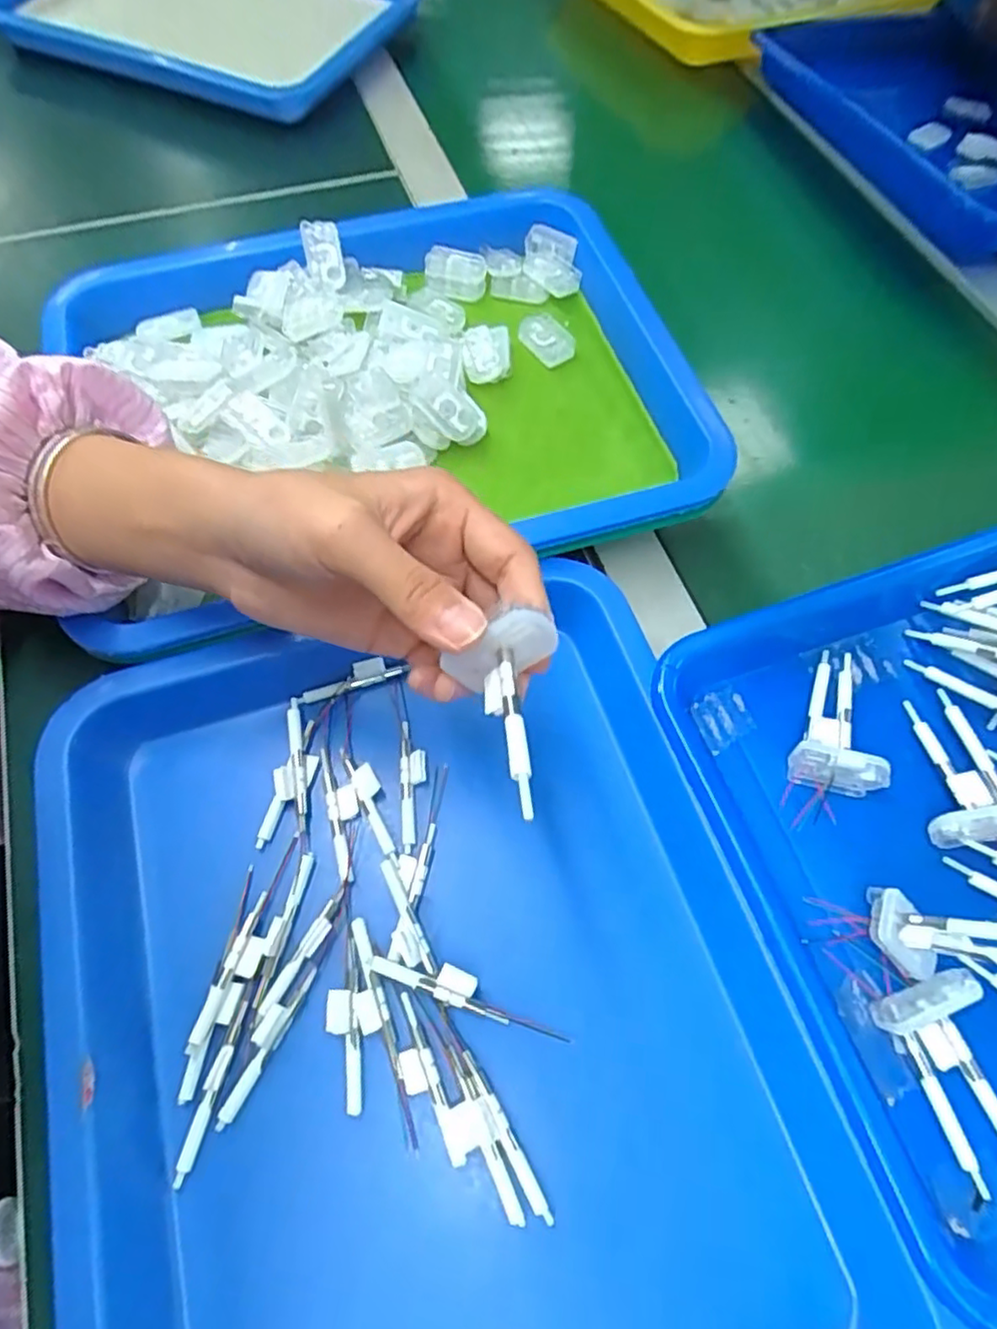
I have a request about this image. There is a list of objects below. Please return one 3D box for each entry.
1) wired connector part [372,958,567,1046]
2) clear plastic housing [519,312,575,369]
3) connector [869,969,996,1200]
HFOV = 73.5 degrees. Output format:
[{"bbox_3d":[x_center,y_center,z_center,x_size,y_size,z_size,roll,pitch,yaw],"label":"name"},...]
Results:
[{"bbox_3d":[-0.011,0.129,0.261,0.081,0.005,0.013,23,68,-1],"label":"wired connector part"},{"bbox_3d":[0.031,-0.197,0.402,0.026,0.010,0.035,-38,71,-18],"label":"clear plastic housing"},{"bbox_3d":[0.161,0.147,0.237,0.037,0.012,0.065,-14,79,-4],"label":"connector"}]

